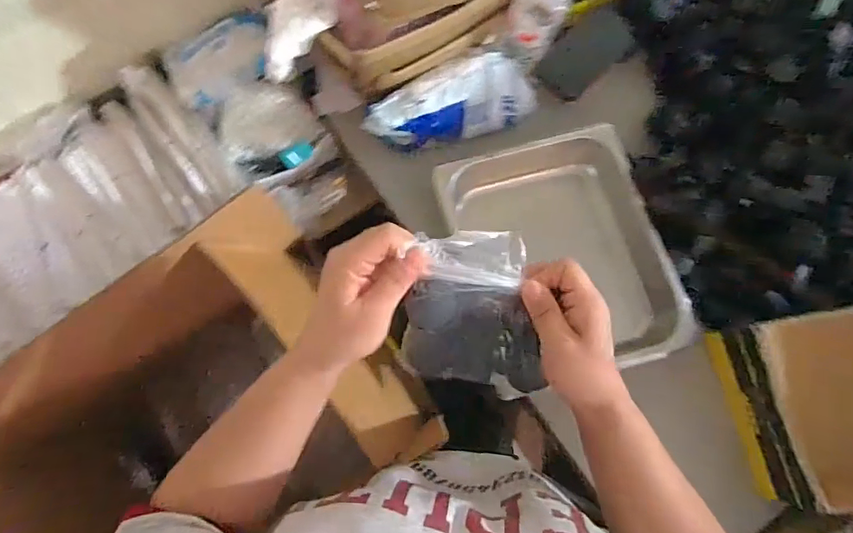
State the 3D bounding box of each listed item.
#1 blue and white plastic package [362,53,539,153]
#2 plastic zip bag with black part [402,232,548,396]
[{"bbox_3d":[0.033,-0.228,0.693,0.262,0.094,0.090,-21,76,-22],"label":"blue and white plastic package"},{"bbox_3d":[0.043,0.042,0.397,0.115,0.022,0.143,6,115,-2],"label":"plastic zip bag with black part"}]

